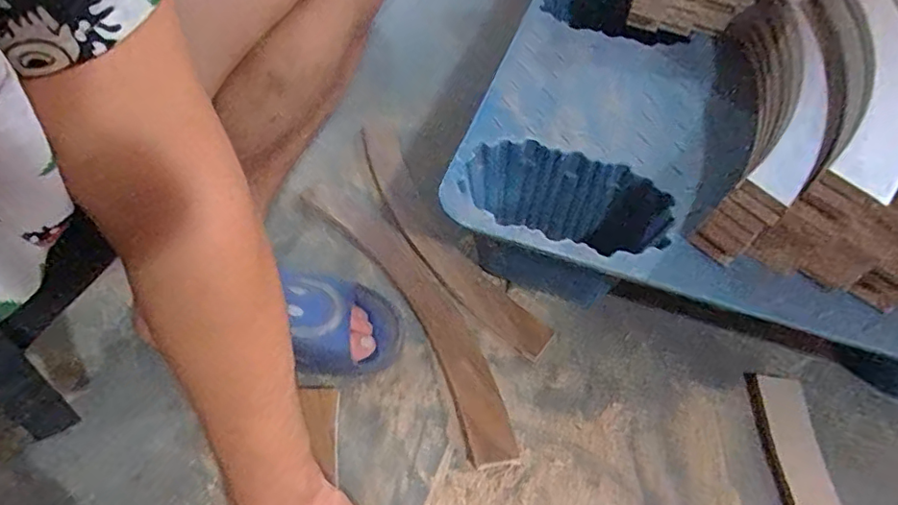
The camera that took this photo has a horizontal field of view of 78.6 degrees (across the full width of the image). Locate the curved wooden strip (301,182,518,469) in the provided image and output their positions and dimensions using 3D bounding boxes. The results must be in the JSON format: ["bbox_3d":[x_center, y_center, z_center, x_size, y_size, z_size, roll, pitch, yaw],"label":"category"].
[{"bbox_3d":[-0.047,0.054,0.665,0.084,0.013,0.435,-26,58,-21],"label":"curved wooden strip"}]

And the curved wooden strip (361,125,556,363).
[{"bbox_3d":[-0.020,-0.031,0.732,0.079,0.009,0.425,-25,58,-21],"label":"curved wooden strip"}]

